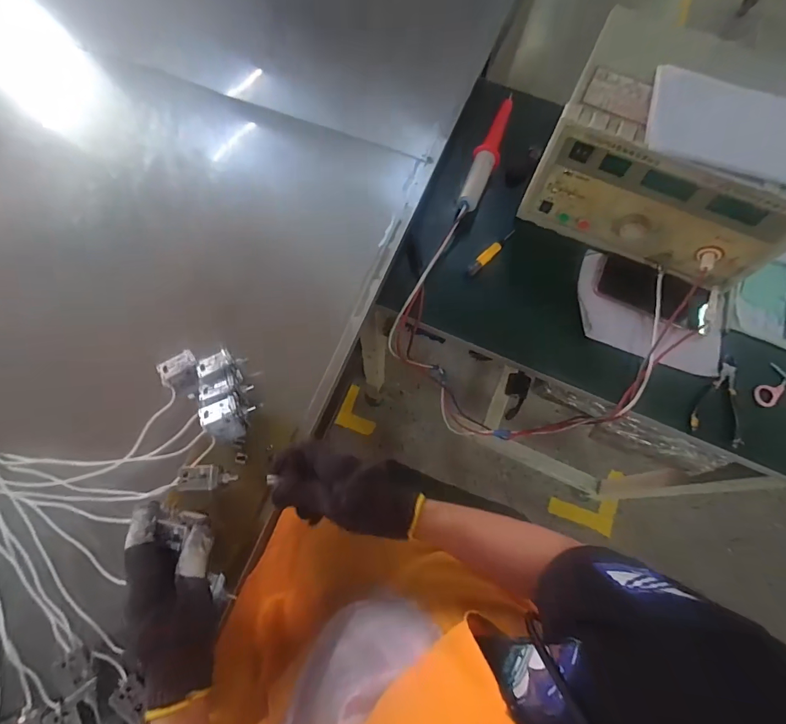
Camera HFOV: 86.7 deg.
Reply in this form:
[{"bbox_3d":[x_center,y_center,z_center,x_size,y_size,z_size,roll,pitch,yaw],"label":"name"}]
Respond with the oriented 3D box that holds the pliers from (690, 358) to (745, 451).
[{"bbox_3d":[0.439,0.046,0.553,0.059,0.019,0.122,26,72,7],"label":"pliers"}]

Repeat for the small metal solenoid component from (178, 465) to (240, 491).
[{"bbox_3d":[-0.184,0.115,0.416,0.048,0.023,0.023,-4,77,1],"label":"small metal solenoid component"}]

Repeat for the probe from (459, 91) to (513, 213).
[{"bbox_3d":[0.159,-0.348,0.671,0.037,0.041,0.275,21,71,5],"label":"probe"}]

